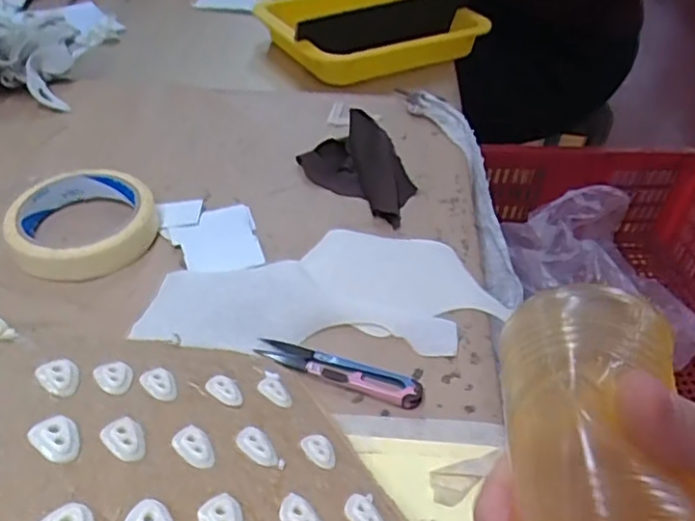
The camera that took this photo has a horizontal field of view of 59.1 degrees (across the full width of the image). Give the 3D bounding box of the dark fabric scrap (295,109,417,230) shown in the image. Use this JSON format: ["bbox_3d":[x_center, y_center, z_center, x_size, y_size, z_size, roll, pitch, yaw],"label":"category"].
[{"bbox_3d":[0.021,-0.080,0.518,0.115,0.022,0.085,33,50,28],"label":"dark fabric scrap"}]

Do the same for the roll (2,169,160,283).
[{"bbox_3d":[-0.188,-0.027,0.439,0.097,0.028,0.097,2,42,-2],"label":"roll"}]

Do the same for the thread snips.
[{"bbox_3d":[-0.005,0.064,0.362,0.099,0.007,0.020,15,43,11],"label":"thread snips"}]

